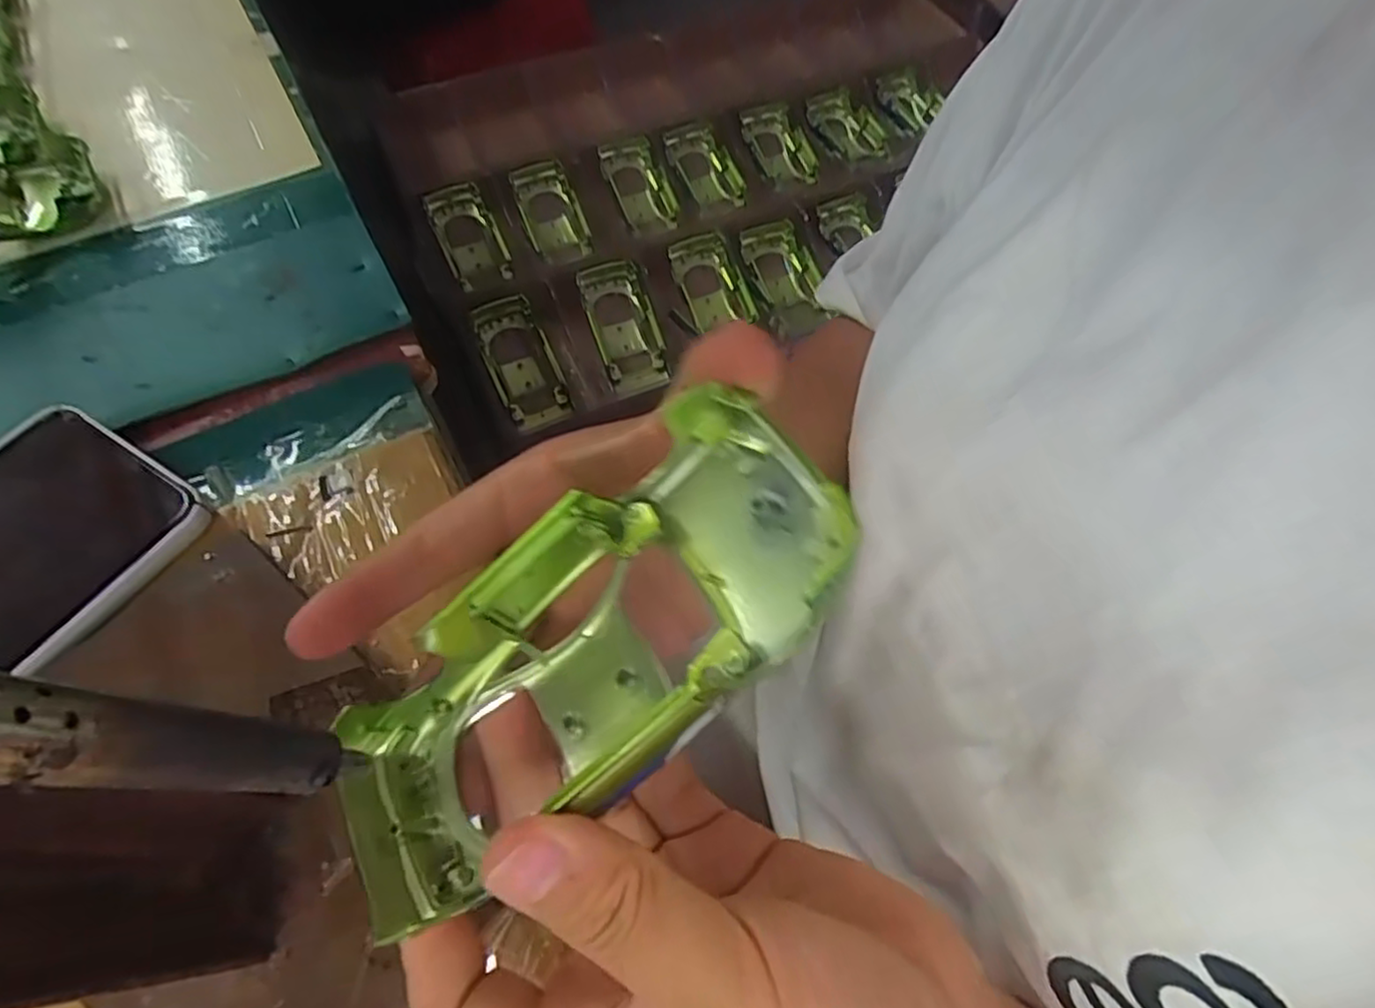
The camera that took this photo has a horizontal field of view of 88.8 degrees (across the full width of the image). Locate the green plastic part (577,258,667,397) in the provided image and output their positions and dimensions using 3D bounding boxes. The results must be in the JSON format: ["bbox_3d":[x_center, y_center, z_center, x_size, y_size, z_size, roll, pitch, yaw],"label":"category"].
[{"bbox_3d":[-0.054,-0.150,0.603,0.056,0.037,0.116,-18,85,-12],"label":"green plastic part"}]

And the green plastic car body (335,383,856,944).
[{"bbox_3d":[-0.025,0.035,0.160,0.135,0.028,0.057,-42,66,13],"label":"green plastic car body"}]

